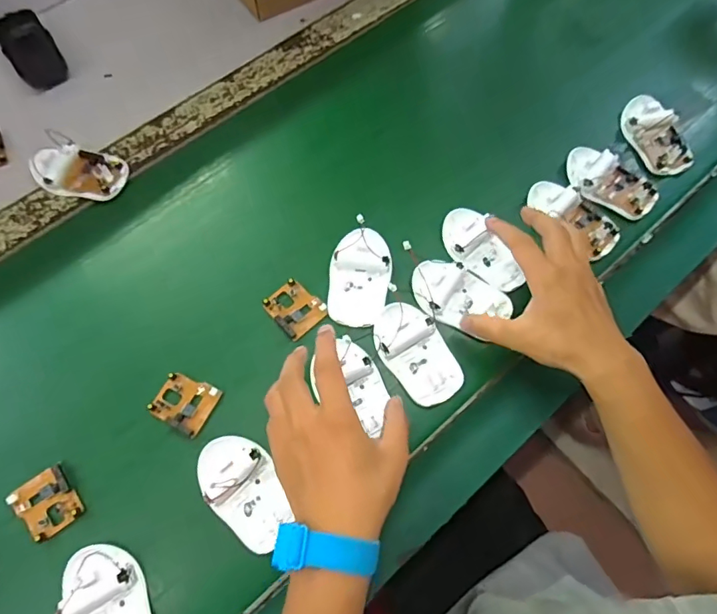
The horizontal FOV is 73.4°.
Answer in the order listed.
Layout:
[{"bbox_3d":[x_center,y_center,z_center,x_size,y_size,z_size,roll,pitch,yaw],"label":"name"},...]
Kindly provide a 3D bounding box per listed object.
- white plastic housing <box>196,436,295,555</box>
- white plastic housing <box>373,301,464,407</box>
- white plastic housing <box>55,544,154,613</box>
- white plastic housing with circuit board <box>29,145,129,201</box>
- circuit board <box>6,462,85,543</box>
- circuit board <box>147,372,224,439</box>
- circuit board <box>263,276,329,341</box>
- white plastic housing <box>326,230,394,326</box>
[{"bbox_3d":[-0.093,0.148,0.394,0.054,0.021,0.093,-35,74,-13],"label":"white plastic housing"},{"bbox_3d":[0.053,0.039,0.435,0.056,0.013,0.096,-32,73,-12],"label":"white plastic housing"},{"bbox_3d":[-0.189,0.229,0.360,0.056,0.025,0.096,-29,72,-12],"label":"white plastic housing"},{"bbox_3d":[-0.290,-0.139,0.497,0.094,0.026,0.053,10,69,3],"label":"white plastic housing with circuit board"},{"bbox_3d":[-0.256,0.161,0.395,0.045,0.012,0.051,-33,73,-13],"label":"circuit board"},{"bbox_3d":[-0.152,0.084,0.423,0.048,0.010,0.046,26,71,9],"label":"circuit board"},{"bbox_3d":[-0.060,0.001,0.454,0.045,0.005,0.050,-40,75,-15],"label":"circuit board"},{"bbox_3d":[0.001,-0.030,0.458,0.056,0.017,0.096,5,69,1],"label":"white plastic housing"}]

